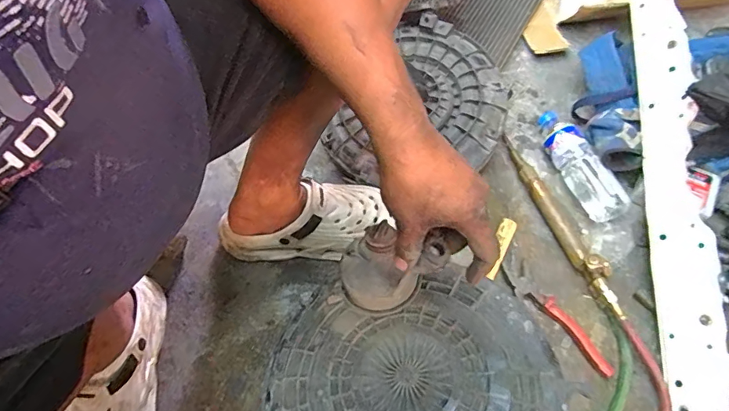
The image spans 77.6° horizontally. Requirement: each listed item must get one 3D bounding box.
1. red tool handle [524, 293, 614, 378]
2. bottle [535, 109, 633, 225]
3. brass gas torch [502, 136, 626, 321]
[{"bbox_3d":[0.295,0.177,0.646,0.030,0.020,0.144,-36,65,-17],"label":"red tool handle"},{"bbox_3d":[0.359,-0.072,0.772,0.062,0.054,0.215,-22,62,-10],"label":"bottle"},{"bbox_3d":[0.307,0.017,0.719,0.029,0.042,0.335,-19,61,-8],"label":"brass gas torch"}]

